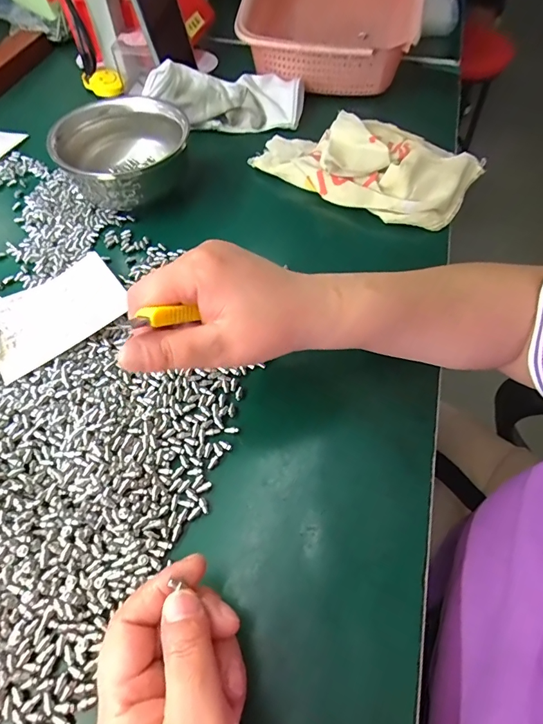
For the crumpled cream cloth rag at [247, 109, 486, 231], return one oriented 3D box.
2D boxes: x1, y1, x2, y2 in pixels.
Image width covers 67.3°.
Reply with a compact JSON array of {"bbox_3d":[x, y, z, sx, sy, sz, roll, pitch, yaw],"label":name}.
[{"bbox_3d":[0.090,-0.202,0.416,0.218,0.052,0.093,23,61,13],"label":"crumpled cream cloth rag"}]

